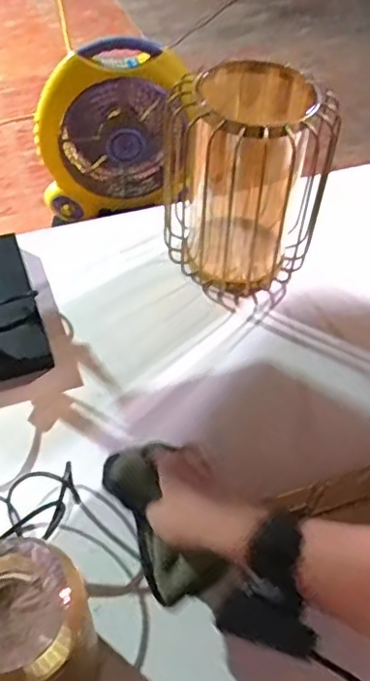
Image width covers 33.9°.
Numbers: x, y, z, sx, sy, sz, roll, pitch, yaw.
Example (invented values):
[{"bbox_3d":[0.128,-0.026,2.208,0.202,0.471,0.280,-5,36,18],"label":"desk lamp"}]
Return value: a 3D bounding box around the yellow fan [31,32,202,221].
[{"bbox_3d":[-0.153,-0.473,1.358,0.351,0.359,0.118,-2,49,-5],"label":"yellow fan"}]

